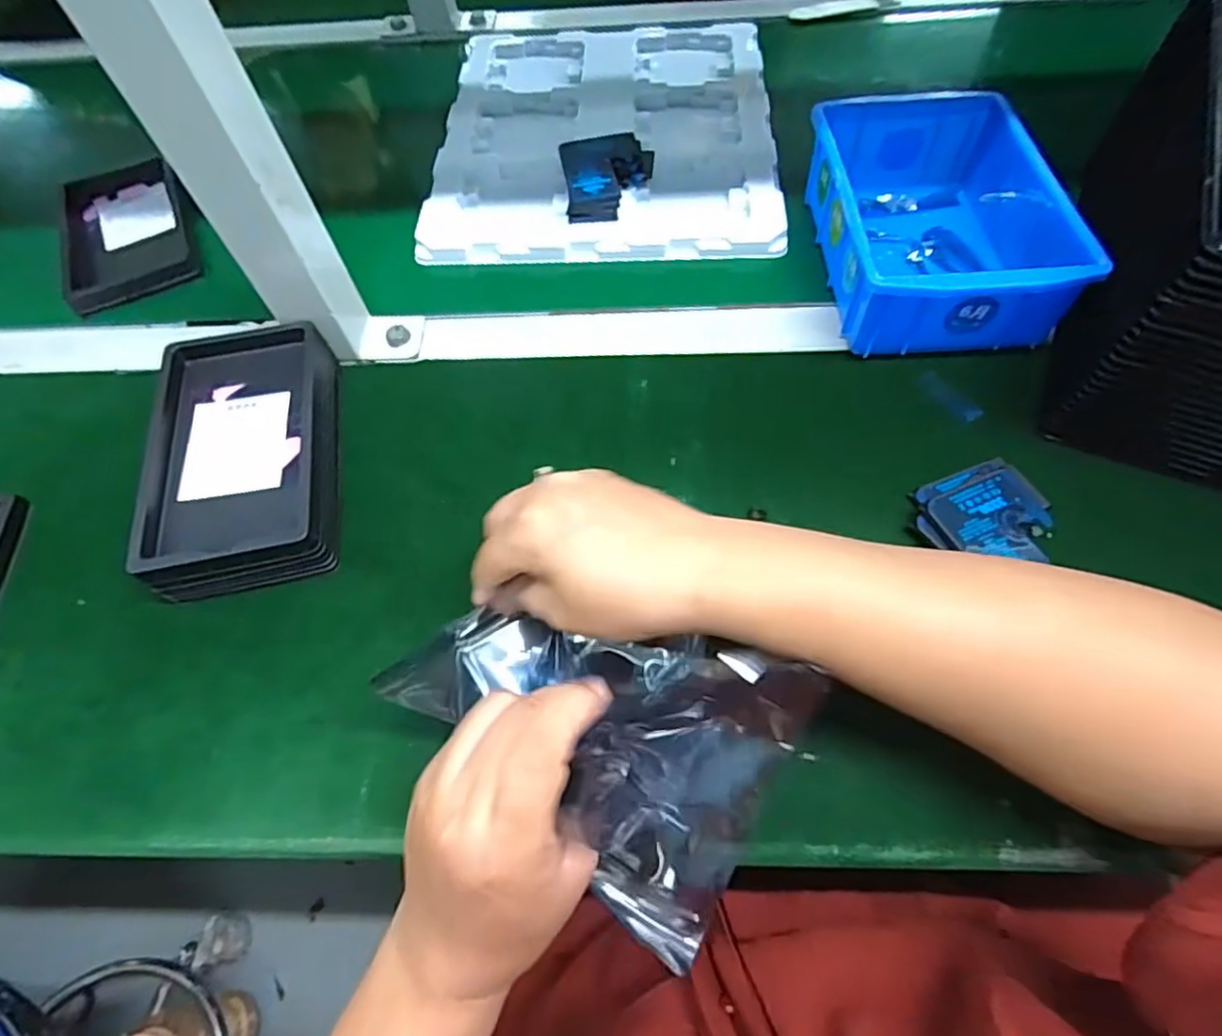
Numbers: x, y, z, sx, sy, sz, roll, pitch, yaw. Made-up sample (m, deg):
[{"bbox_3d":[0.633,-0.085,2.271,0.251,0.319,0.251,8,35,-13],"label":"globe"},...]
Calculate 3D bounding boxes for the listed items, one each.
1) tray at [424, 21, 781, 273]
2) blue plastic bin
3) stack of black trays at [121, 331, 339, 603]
[{"bbox_3d":[-0.005,-0.339,0.547,0.273,0.017,0.330,0,60,4],"label":"tray"},{"bbox_3d":[0.215,-0.199,0.422,0.135,0.063,0.196,-3,60,2],"label":"blue plastic bin"},{"bbox_3d":[-0.211,-0.036,0.372,0.097,0.044,0.167,-13,60,-4],"label":"stack of black trays"}]

